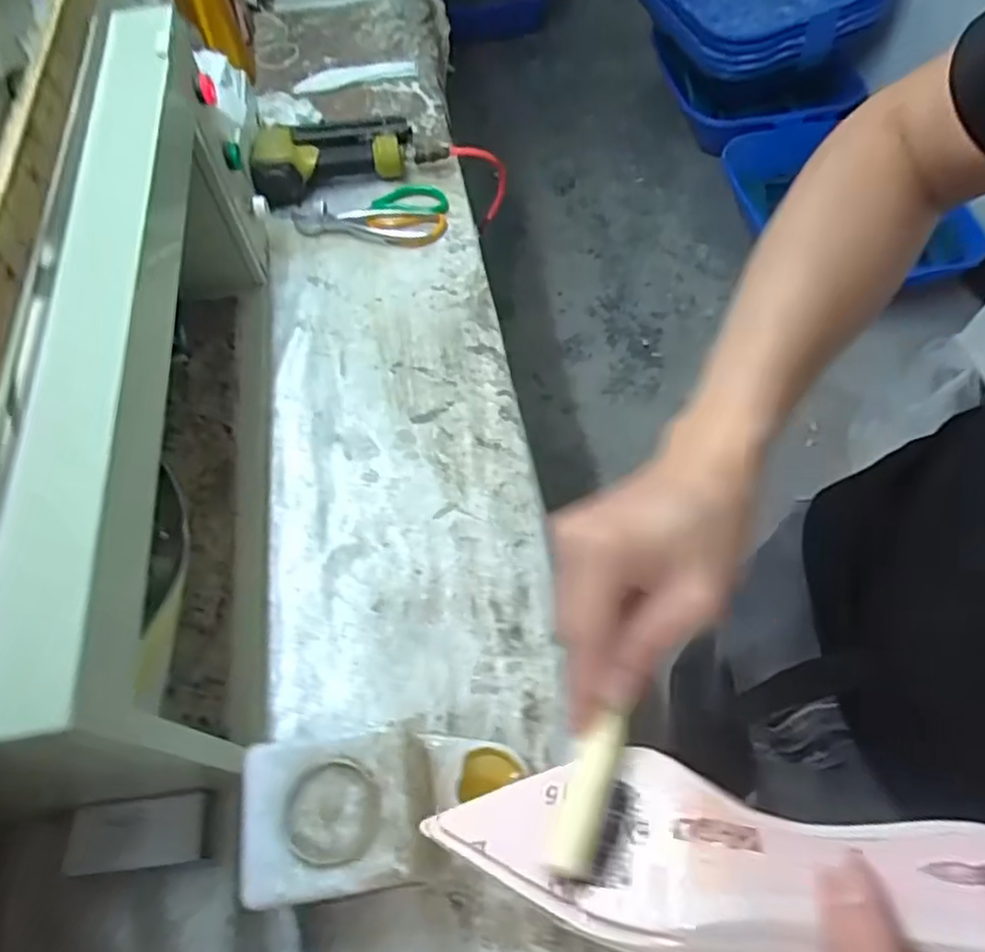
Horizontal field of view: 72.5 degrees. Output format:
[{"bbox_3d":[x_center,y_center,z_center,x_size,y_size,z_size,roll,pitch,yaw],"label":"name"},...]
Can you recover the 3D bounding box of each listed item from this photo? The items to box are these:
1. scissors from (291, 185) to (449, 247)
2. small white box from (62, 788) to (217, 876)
[{"bbox_3d":[-0.162,-0.353,0.902,0.201,0.011,0.111,1,62,2],"label":"scissors"},{"bbox_3d":[-0.282,0.288,0.541,0.103,0.026,0.054,-7,62,-2],"label":"small white box"}]

